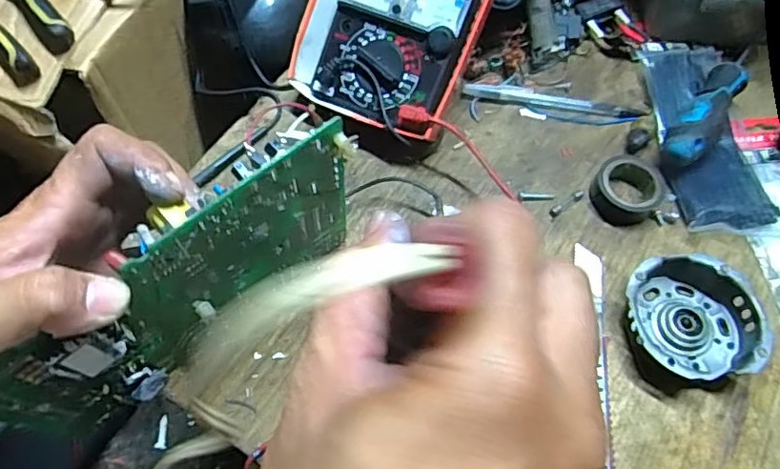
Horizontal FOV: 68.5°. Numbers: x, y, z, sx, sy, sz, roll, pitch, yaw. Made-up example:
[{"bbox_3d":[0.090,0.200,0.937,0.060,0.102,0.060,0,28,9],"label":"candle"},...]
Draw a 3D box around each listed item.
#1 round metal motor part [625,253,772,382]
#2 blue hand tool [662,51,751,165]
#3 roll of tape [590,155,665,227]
[{"bbox_3d":[0.195,0.055,0.375,0.079,0.030,0.082,0,62,-1],"label":"round metal motor part"},{"bbox_3d":[0.255,-0.102,0.450,0.032,0.029,0.147,35,67,16],"label":"blue hand tool"},{"bbox_3d":[0.178,-0.034,0.428,0.050,0.020,0.047,0,62,-1],"label":"roll of tape"}]

